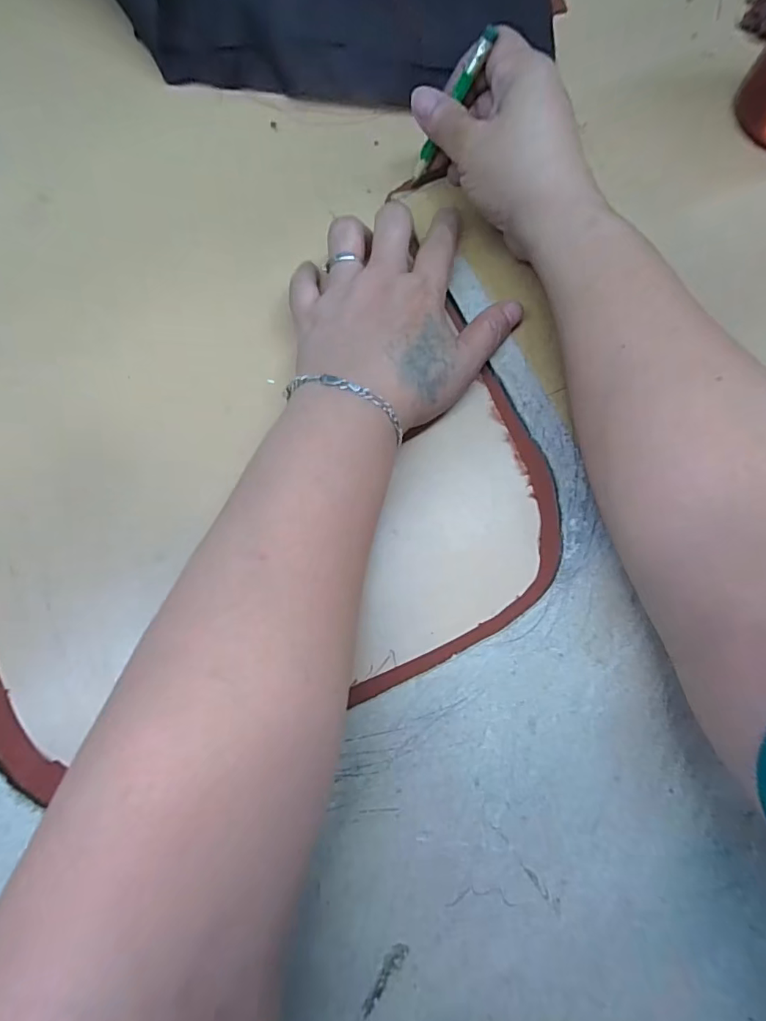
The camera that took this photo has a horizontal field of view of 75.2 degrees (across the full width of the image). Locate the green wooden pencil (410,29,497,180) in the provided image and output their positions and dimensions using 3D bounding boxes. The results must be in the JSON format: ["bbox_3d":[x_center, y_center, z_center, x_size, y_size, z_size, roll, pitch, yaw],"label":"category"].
[{"bbox_3d":[0.035,-0.214,0.267,0.006,0.076,0.006,-28,74,-42],"label":"green wooden pencil"}]

